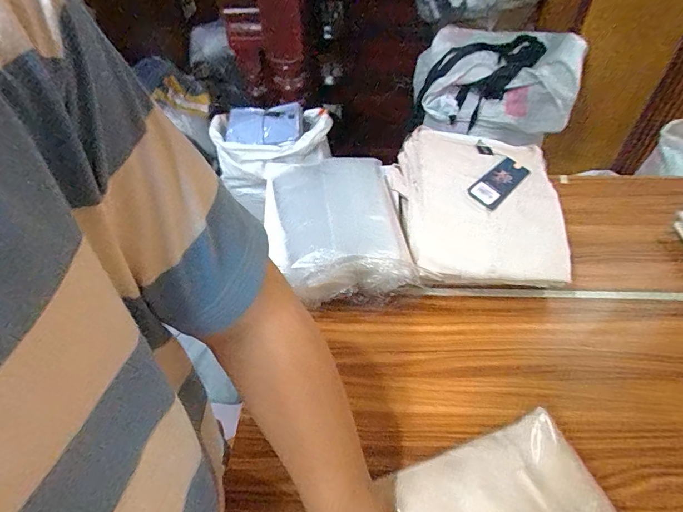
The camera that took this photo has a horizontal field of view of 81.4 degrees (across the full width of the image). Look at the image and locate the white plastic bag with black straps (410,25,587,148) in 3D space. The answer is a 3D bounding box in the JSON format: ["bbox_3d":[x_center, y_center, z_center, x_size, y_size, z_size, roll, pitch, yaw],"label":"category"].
[{"bbox_3d":[0.529,-0.611,1.428,0.544,0.316,0.270,18,50,18],"label":"white plastic bag with black straps"}]

